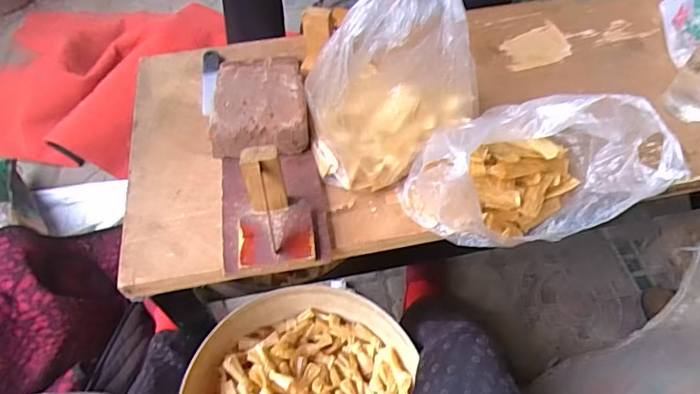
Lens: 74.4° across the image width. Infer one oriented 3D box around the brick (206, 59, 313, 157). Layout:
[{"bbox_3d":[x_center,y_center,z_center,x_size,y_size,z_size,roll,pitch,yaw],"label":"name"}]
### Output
[{"bbox_3d":[-0.114,-0.116,0.591,0.115,0.047,0.129,-6,56,-2],"label":"brick"}]

